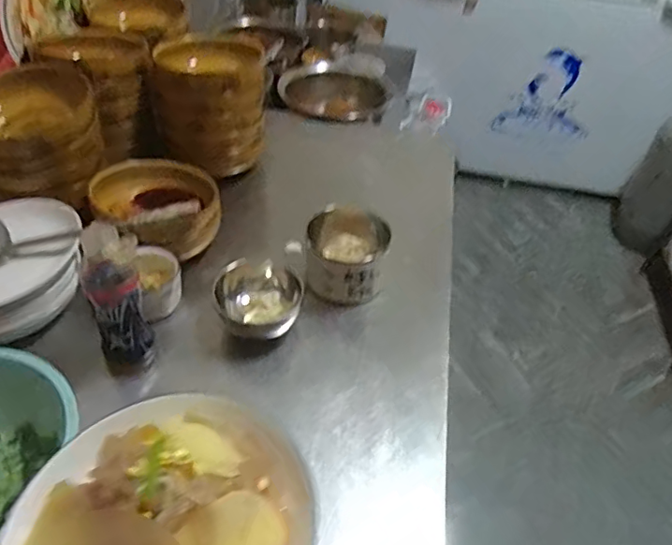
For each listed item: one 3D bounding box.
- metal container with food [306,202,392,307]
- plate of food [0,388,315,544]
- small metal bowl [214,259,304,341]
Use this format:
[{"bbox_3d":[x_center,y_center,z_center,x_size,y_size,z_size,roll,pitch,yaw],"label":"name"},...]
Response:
[{"bbox_3d":[0.018,-0.030,0.890,0.122,0.102,0.128,2,43,-4],"label":"metal container with food"},{"bbox_3d":[-0.116,0.162,0.361,0.190,0.057,0.202,2,44,-2],"label":"plate of food"},{"bbox_3d":[-0.112,0.047,0.818,0.118,0.082,0.124,3,43,-3],"label":"small metal bowl"}]

